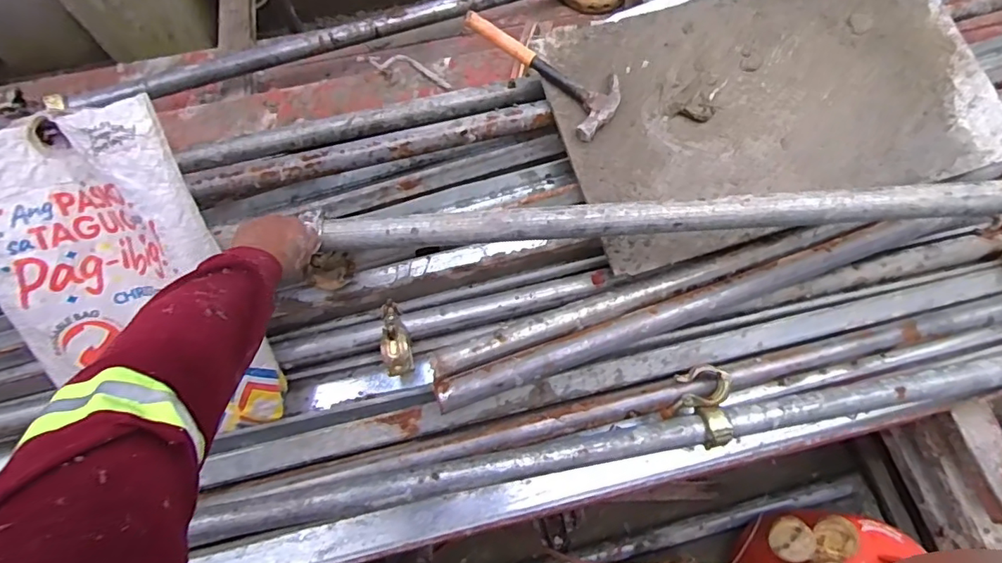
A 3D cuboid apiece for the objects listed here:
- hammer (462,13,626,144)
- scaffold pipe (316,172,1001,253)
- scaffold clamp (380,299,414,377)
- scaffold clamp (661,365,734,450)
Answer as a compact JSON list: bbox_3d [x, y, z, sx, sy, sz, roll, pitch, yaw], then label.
[{"bbox_3d":[0.082,-0.384,0.925,0.122,0.049,0.303,-42,75,-13],"label":"hammer"},{"bbox_3d":[0.478,-0.103,0.747,1.477,0.037,0.055,-3,70,3],"label":"scaffold pipe"},{"bbox_3d":[-0.177,0.084,0.883,0.046,0.059,0.139,-15,56,-5],"label":"scaffold clamp"},{"bbox_3d":[0.323,0.196,0.858,0.097,0.054,0.118,23,72,9],"label":"scaffold clamp"}]

